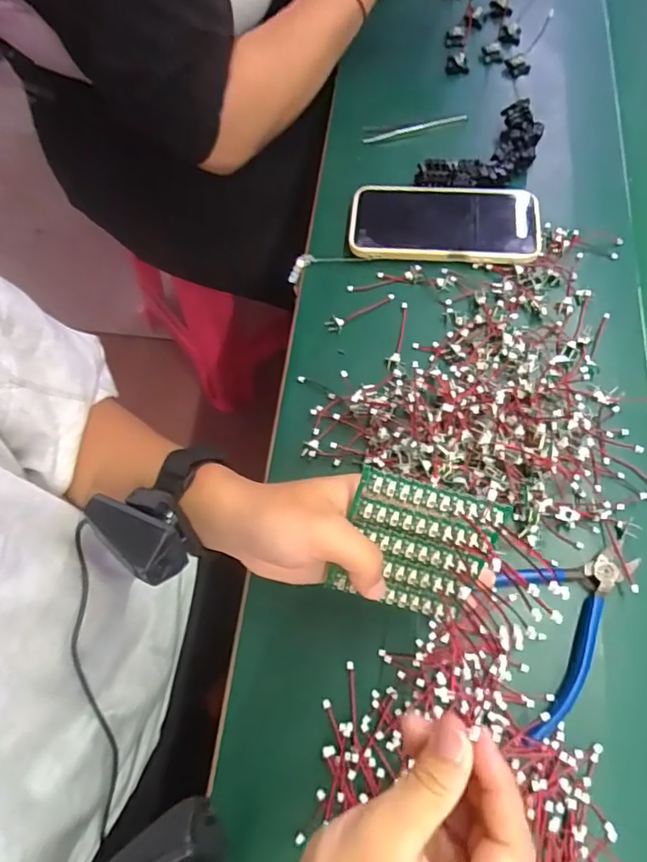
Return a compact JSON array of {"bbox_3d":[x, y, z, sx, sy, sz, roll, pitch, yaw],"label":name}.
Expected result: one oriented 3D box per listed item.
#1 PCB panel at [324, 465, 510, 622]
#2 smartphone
[{"bbox_3d":[0.050,0.066,0.310,0.077,0.084,0.010,16,27,2],"label":"PCB panel"},{"bbox_3d":[0.110,-0.190,0.502,0.166,0.014,0.082,5,66,5],"label":"smartphone"}]

